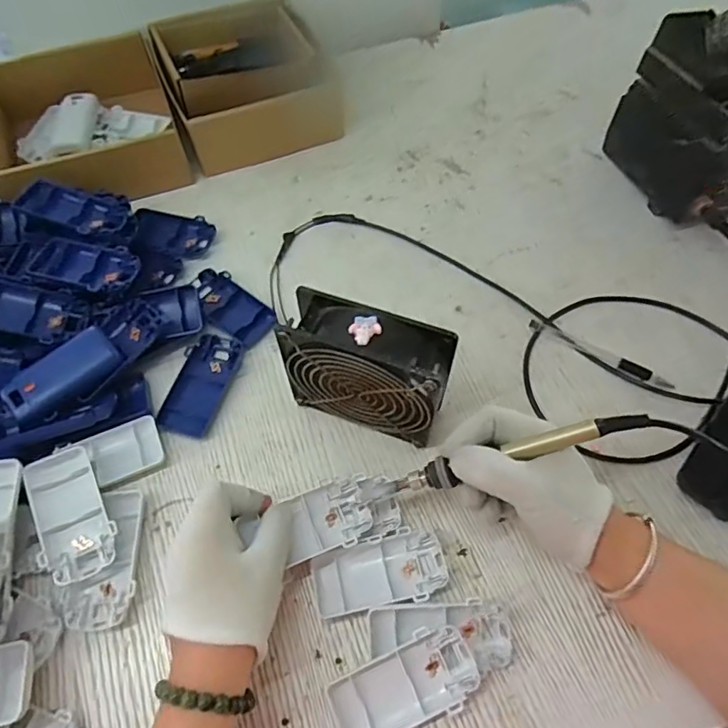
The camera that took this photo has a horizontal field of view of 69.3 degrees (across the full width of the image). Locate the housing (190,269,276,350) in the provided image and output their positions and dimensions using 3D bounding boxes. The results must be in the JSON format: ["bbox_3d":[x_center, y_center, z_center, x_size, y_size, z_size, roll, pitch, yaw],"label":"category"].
[{"bbox_3d":[-0.126,-0.054,0.496,0.093,0.010,0.049,37,68,19],"label":"housing"}]

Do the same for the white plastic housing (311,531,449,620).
[{"bbox_3d":[0.012,0.151,0.382,0.095,0.017,0.044,-11,62,-5],"label":"white plastic housing"}]

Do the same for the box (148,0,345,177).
[{"bbox_3d":[-0.137,-0.331,0.619,0.172,0.073,0.194,-20,63,-10],"label":"box"}]

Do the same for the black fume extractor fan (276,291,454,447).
[{"bbox_3d":[0.002,0.007,0.398,0.117,0.119,0.043,18,63,10],"label":"black fume extractor fan"}]

